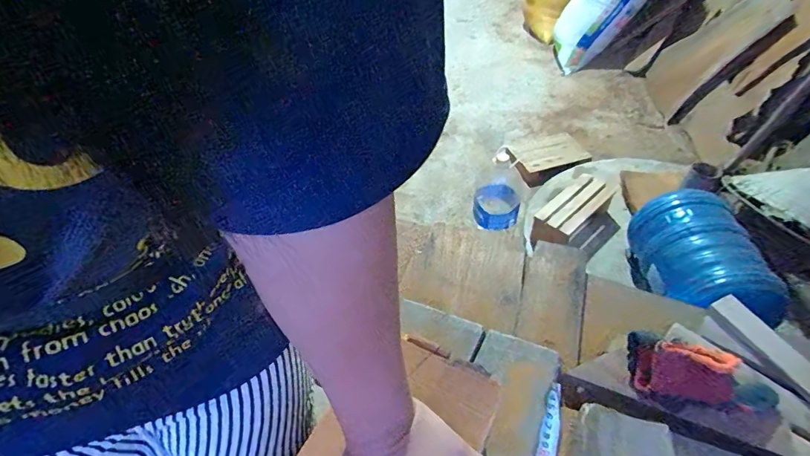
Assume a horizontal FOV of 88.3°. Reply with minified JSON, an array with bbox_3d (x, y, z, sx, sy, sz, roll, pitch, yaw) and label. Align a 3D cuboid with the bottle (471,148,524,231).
[{"bbox_3d":[0.328,-0.140,1.454,0.163,0.290,0.161,9,47,11],"label":"bottle"}]

